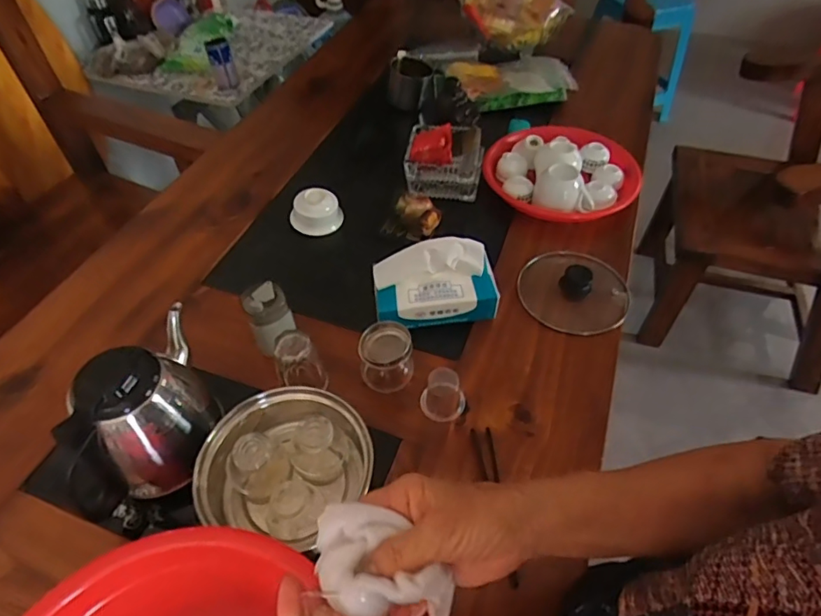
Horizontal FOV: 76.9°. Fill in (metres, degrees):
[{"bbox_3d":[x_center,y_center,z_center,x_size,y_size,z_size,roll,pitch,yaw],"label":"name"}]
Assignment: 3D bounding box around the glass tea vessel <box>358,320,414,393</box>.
[{"bbox_3d":[-0.029,0.058,0.621,0.062,0.061,0.057,-5,50,-3],"label":"glass tea vessel"}]

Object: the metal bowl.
[{"bbox_3d":[-0.124,0.147,0.506,0.165,0.092,0.130,1,50,2],"label":"metal bowl"}]

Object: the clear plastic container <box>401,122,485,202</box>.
[{"bbox_3d":[0.059,-0.251,0.884,0.128,0.063,0.122,5,50,5],"label":"clear plastic container"}]

